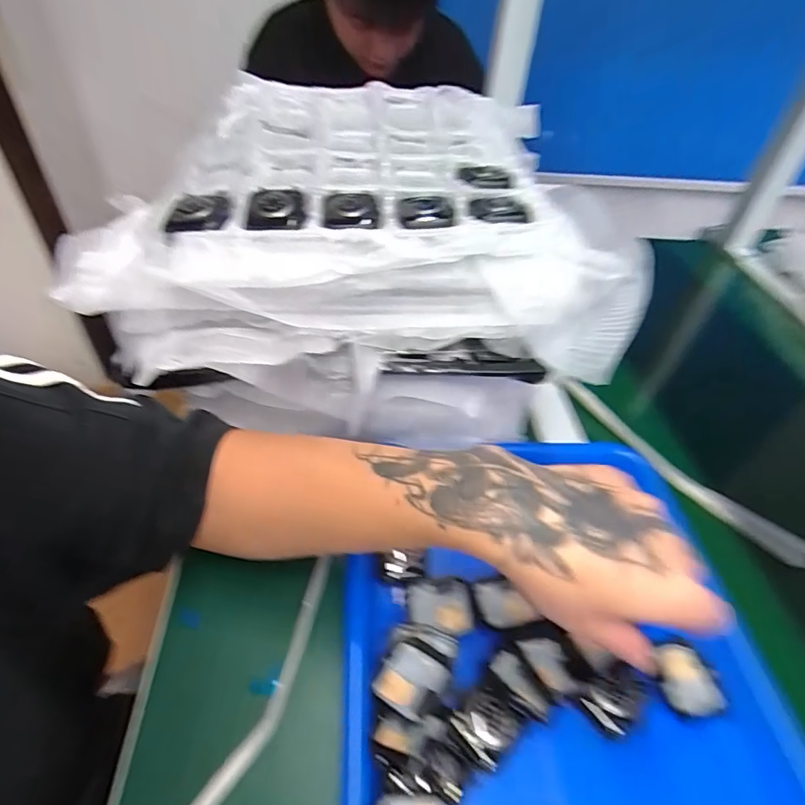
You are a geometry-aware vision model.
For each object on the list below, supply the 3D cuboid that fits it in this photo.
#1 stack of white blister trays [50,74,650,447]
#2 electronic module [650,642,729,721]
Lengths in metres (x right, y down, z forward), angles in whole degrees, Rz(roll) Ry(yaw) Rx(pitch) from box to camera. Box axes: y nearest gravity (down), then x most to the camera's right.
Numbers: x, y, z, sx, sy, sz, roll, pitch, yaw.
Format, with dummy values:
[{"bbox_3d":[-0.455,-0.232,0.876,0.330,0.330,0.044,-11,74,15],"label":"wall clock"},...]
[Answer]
[{"bbox_3d":[-0.027,-0.131,0.409,0.351,0.154,0.308,3,43,-1],"label":"stack of white blister trays"},{"bbox_3d":[0.177,0.174,0.303,0.033,0.011,0.042,-4,44,-8],"label":"electronic module"}]

